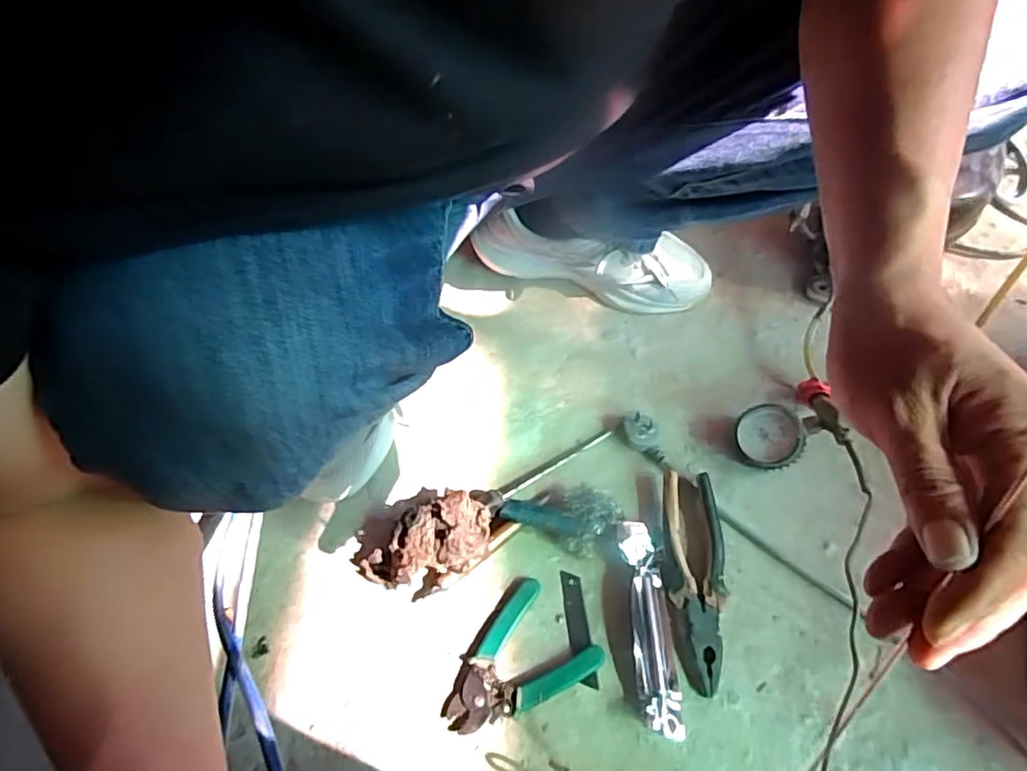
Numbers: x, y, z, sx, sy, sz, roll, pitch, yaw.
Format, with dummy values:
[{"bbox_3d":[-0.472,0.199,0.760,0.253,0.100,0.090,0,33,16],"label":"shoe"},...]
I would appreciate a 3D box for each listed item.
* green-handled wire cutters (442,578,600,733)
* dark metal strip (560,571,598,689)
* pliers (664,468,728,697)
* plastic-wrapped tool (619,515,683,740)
[{"bbox_3d":[0.000,0.240,0.515,0.126,0.016,0.090,-37,66,-21],"label":"green-handled wire cutters"},{"bbox_3d":[0.057,0.214,0.539,0.019,0.010,0.097,-4,59,-3],"label":"dark metal strip"},{"bbox_3d":[0.167,0.172,0.554,0.050,0.018,0.191,3,59,2],"label":"pliers"},{"bbox_3d":[0.119,0.206,0.532,0.037,0.018,0.174,-2,59,-1],"label":"plastic-wrapped tool"}]

